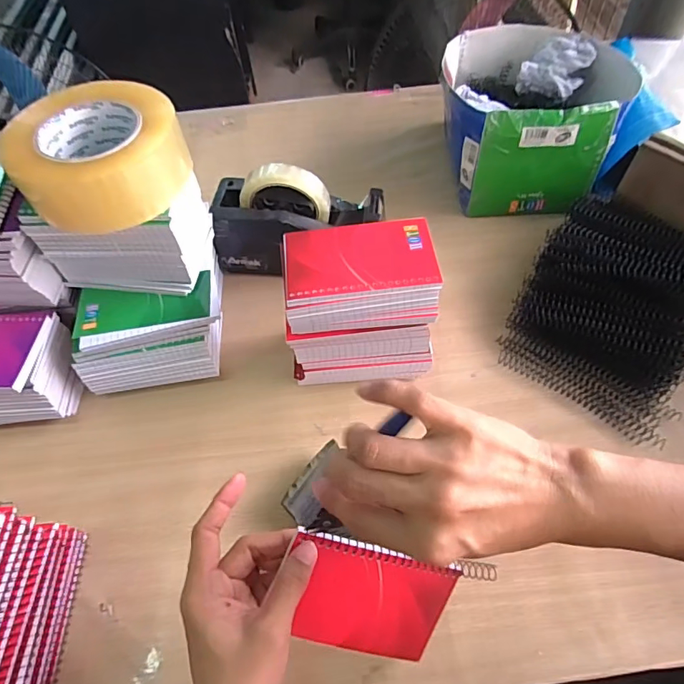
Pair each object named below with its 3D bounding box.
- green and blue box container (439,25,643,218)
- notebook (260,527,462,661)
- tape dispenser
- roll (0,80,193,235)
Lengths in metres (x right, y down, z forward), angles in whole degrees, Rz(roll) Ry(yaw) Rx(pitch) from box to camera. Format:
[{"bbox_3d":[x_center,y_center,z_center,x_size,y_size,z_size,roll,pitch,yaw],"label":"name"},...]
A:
[{"bbox_3d":[0.241,-0.291,0.618,0.208,0.135,0.220,2,57,4],"label":"green and blue box container"},{"bbox_3d":[0.018,0.181,0.330,0.125,0.081,0.007,21,8,-20],"label":"notebook"},{"bbox_3d":[-0.050,-0.141,0.548,0.192,0.130,0.077,-3,57,1],"label":"tape dispenser"},{"bbox_3d":[-0.193,-0.148,0.378,0.111,0.058,0.113,-1,57,2],"label":"roll"}]

